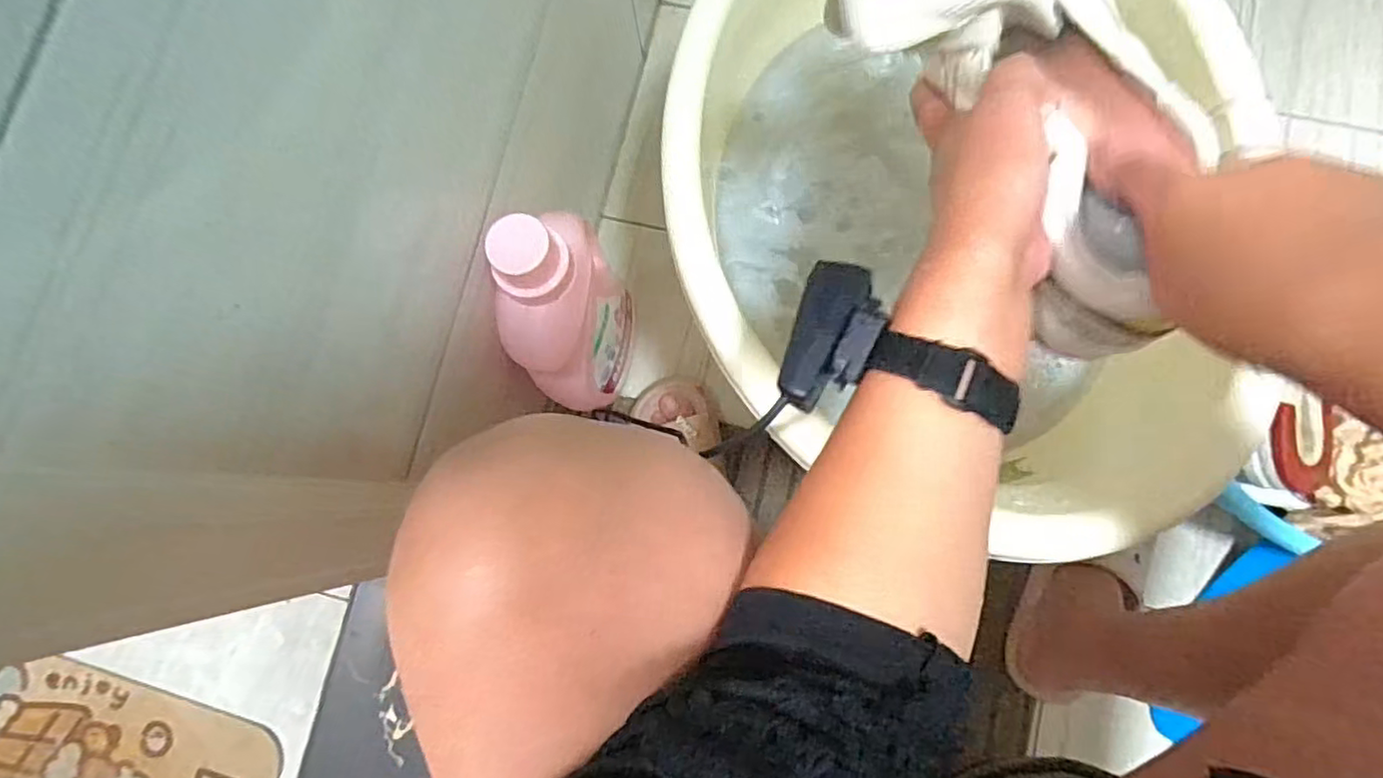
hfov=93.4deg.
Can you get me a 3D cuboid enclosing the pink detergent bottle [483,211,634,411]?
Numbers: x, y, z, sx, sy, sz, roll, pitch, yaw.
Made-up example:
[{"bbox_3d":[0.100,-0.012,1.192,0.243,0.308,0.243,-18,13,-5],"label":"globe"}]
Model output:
[{"bbox_3d":[-0.108,-0.064,0.581,0.068,0.268,0.145,17,83,6],"label":"pink detergent bottle"}]

